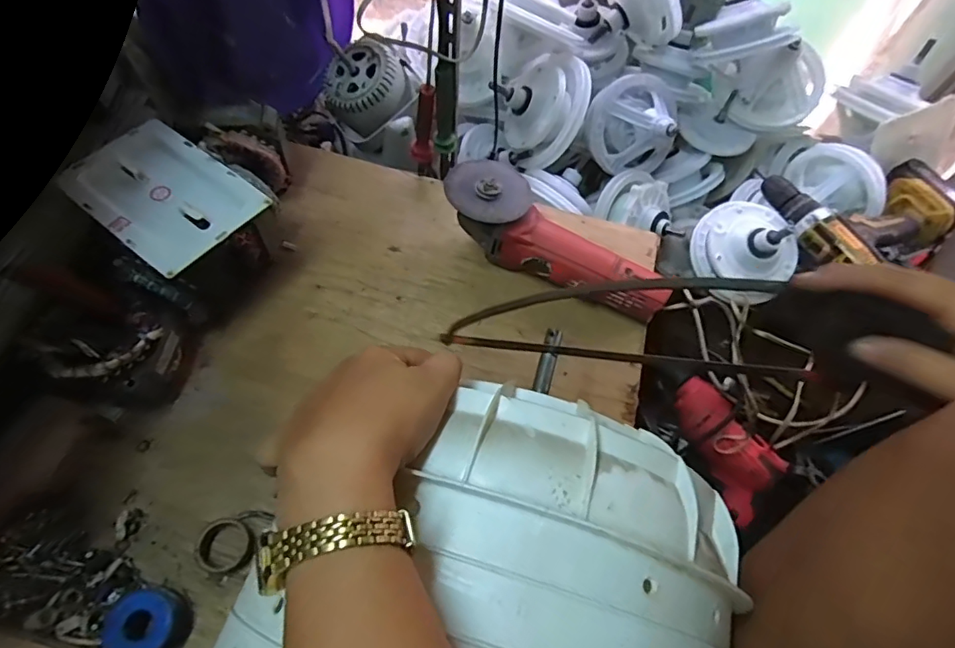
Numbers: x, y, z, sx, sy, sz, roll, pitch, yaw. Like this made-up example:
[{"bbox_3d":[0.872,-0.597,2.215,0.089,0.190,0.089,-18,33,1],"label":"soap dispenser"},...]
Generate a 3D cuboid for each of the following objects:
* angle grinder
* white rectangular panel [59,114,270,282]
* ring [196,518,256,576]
[{"bbox_3d":[0.094,-0.100,0.629,0.280,0.095,0.095,22,63,8],"label":"angle grinder"},{"bbox_3d":[-0.323,-0.135,0.542,0.185,0.011,0.125,34,65,14],"label":"white rectangular panel"},{"bbox_3d":[-0.230,0.203,0.485,0.046,0.016,0.048,2,62,-3],"label":"ring"}]

